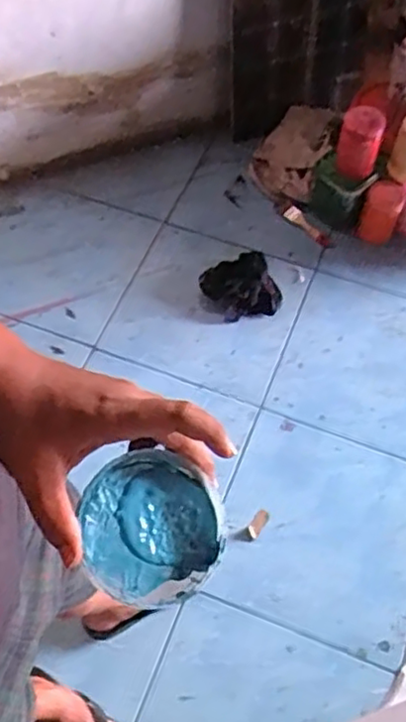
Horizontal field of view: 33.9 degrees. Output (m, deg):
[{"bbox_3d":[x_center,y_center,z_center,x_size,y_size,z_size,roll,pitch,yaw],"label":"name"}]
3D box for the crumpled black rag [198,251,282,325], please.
[{"bbox_3d":[0.088,-0.177,1.554,0.174,0.038,0.175,-12,61,-9],"label":"crumpled black rag"}]

